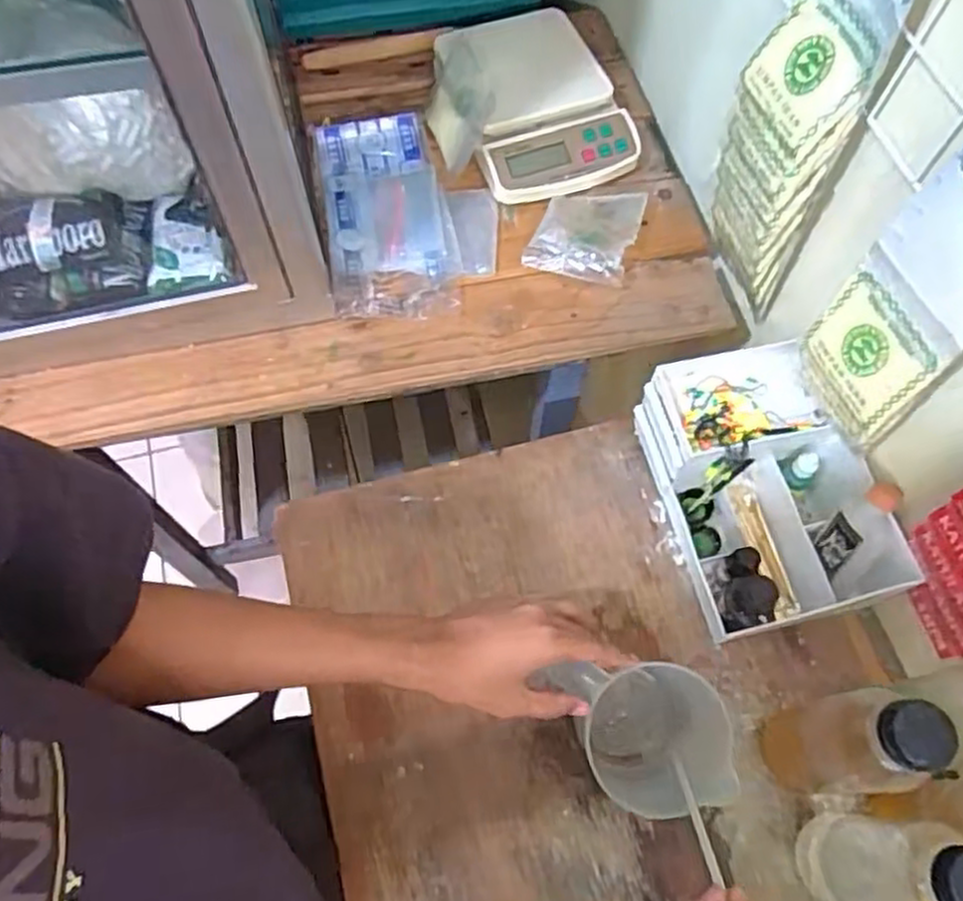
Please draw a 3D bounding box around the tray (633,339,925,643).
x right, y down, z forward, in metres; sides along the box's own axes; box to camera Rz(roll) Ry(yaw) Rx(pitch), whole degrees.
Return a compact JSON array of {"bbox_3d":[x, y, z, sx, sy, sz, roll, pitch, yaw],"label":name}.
[{"bbox_3d":[0.248,0.034,0.657,0.156,0.106,0.231,-14,66,-6],"label":"tray"}]

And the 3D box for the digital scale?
[{"bbox_3d":[0.054,-0.358,0.753,0.160,0.055,0.208,-18,67,-10],"label":"digital scale"}]

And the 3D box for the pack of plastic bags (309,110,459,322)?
[{"bbox_3d":[-0.092,-0.229,0.719,0.117,0.020,0.233,-9,66,-6],"label":"pack of plastic bags"}]

